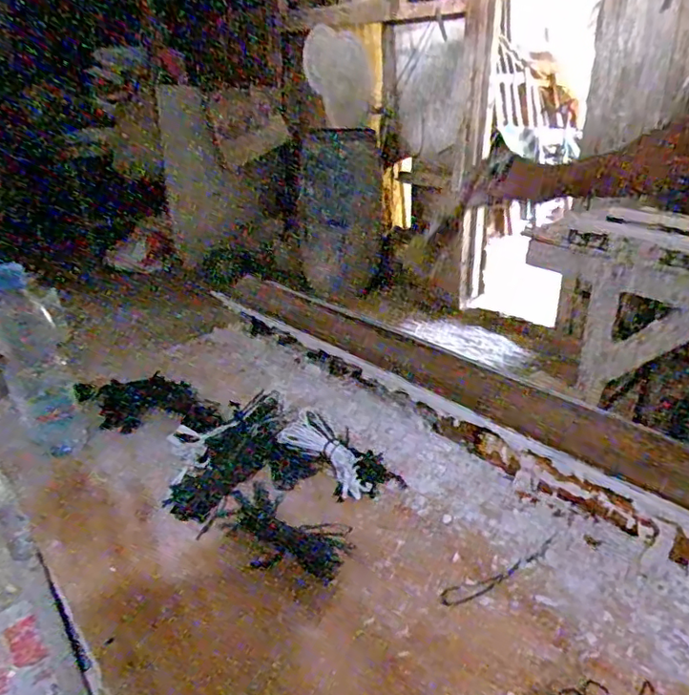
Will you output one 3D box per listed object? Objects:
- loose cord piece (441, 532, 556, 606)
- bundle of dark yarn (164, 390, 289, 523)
[{"bbox_3d":[0.156,0.216,0.528,0.148,0.004,0.021,-14,30,-23],"label":"loose cord piece"},{"bbox_3d":[-0.127,0.124,0.636,0.058,0.033,0.177,18,51,33],"label":"bundle of dark yarn"}]

